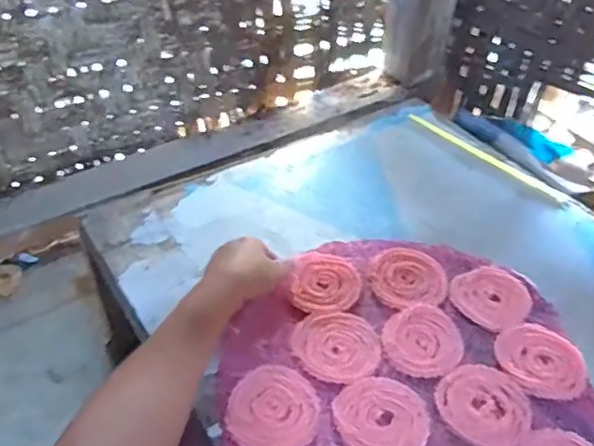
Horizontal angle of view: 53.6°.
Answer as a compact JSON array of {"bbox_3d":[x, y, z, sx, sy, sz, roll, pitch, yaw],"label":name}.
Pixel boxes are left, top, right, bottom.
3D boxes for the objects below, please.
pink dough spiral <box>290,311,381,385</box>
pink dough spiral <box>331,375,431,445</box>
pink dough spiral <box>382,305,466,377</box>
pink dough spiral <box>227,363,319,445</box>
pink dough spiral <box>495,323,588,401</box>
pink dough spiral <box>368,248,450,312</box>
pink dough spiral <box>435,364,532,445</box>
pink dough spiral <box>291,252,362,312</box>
[{"bbox_3d":[0.038,0.115,0.559,0.078,0.004,0.080,-22,49,-23],"label":"pink dough spiral"},{"bbox_3d":[0.073,0.167,0.506,0.078,0.004,0.078,-26,50,-26],"label":"pink dough spiral"},{"bbox_3d":[0.122,0.113,0.569,0.073,0.007,0.080,1,43,-1],"label":"pink dough spiral"},{"bbox_3d":[-0.020,0.162,0.509,0.075,0.005,0.083,10,44,8],"label":"pink dough spiral"},{"bbox_3d":[0.228,0.127,0.549,0.073,0.009,0.082,-24,49,-25],"label":"pink dough spiral"},{"bbox_3d":[0.119,0.056,0.630,0.079,0.004,0.084,1,43,-1],"label":"pink dough spiral"},{"bbox_3d":[0.165,0.158,0.515,0.078,0.004,0.078,1,43,-1],"label":"pink dough spiral"},{"bbox_3d":[0.030,0.059,0.618,0.071,0.007,0.076,-3,44,-5],"label":"pink dough spiral"}]

